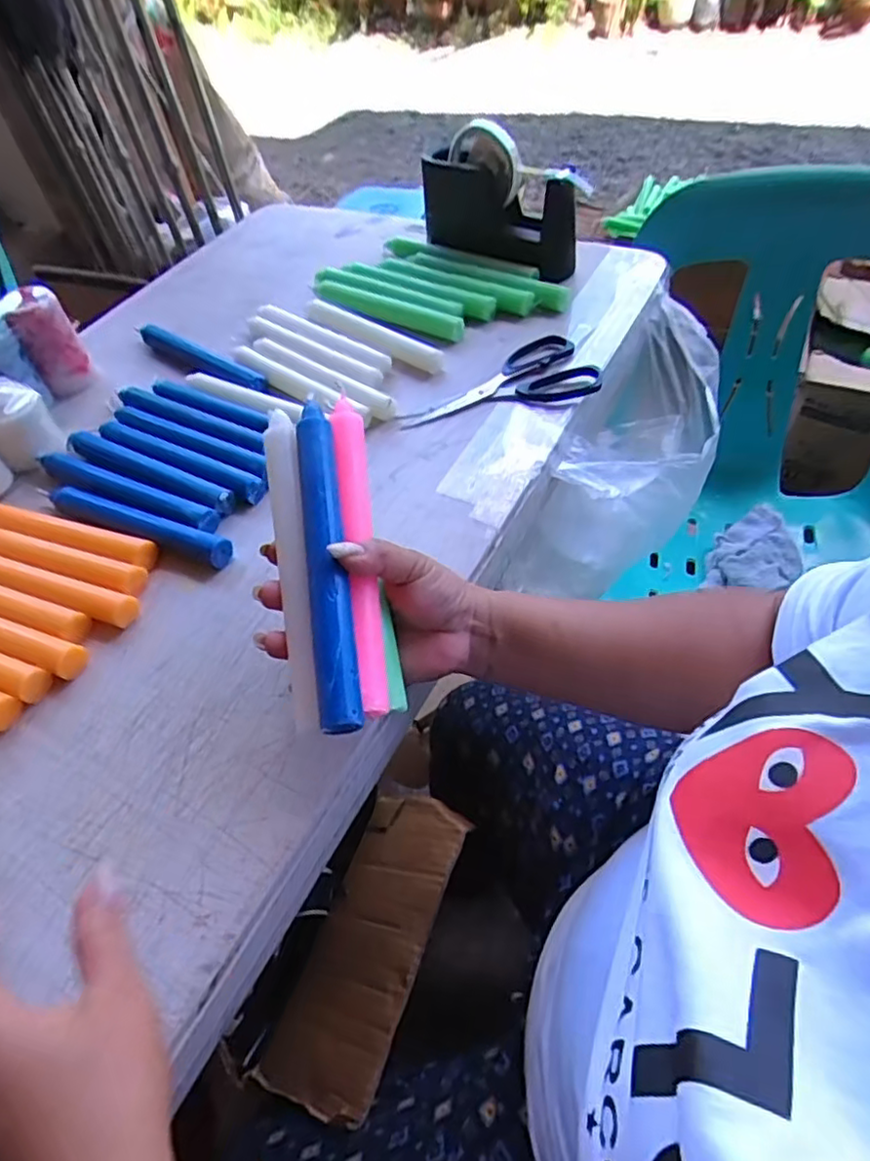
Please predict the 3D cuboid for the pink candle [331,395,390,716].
[{"bbox_3d":[-0.044,-0.022,0.373,0.016,0.022,0.197,-7,66,-2],"label":"pink candle"}]

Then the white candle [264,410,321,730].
[{"bbox_3d":[-0.084,-0.013,0.372,0.020,0.016,0.192,-8,74,-3],"label":"white candle"}]

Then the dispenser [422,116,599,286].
[{"bbox_3d":[0.067,-0.407,0.689,0.191,0.131,0.053,29,61,26],"label":"dispenser"}]

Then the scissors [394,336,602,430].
[{"bbox_3d":[0.055,-0.187,0.594,0.179,0.016,0.091,-11,52,-1],"label":"scissors"}]

